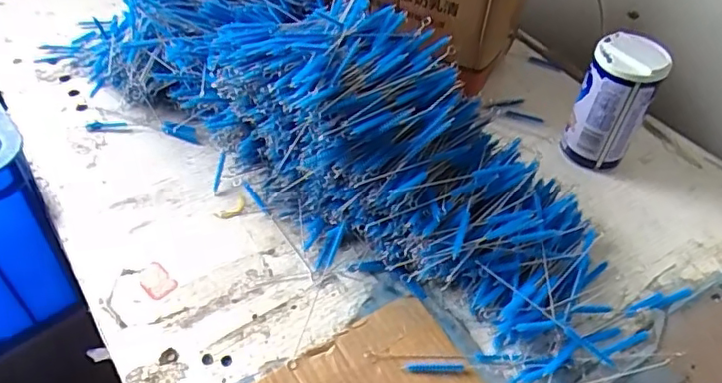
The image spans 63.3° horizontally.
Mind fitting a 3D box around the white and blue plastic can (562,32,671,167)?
[{"bbox_3d":[0.243,-0.083,0.571,0.063,0.127,0.055,18,47,15],"label":"white and blue plastic can"}]

